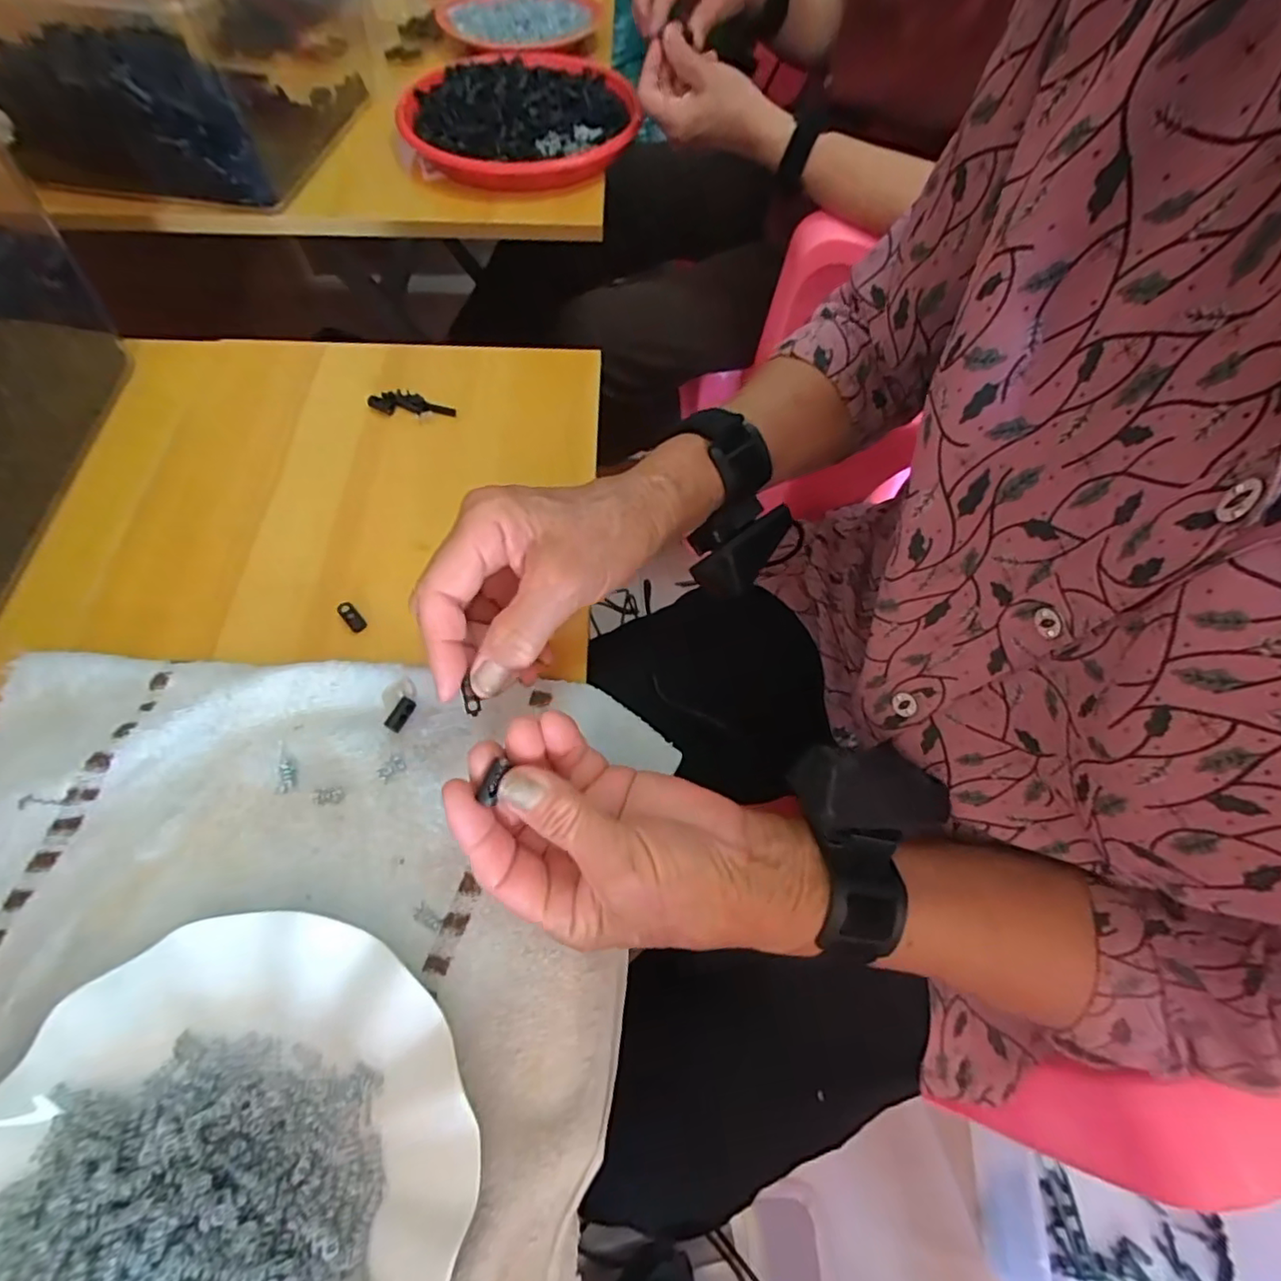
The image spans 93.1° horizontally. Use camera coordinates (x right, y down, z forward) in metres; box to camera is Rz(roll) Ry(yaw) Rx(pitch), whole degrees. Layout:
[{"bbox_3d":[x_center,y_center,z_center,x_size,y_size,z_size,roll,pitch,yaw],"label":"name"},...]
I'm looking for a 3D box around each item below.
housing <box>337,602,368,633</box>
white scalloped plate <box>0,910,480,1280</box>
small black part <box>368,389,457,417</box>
[{"bbox_3d":[-0.171,-0.014,0.359,0.009,0.004,0.020,-40,91,-22],"label":"housing"},{"bbox_3d":[-0.158,0.202,0.223,0.178,0.025,0.178,2,62,-3],"label":"white scalloped plate"},{"bbox_3d":[-0.166,-0.174,0.442,0.061,0.006,0.021,4,61,-2],"label":"small black part"}]

